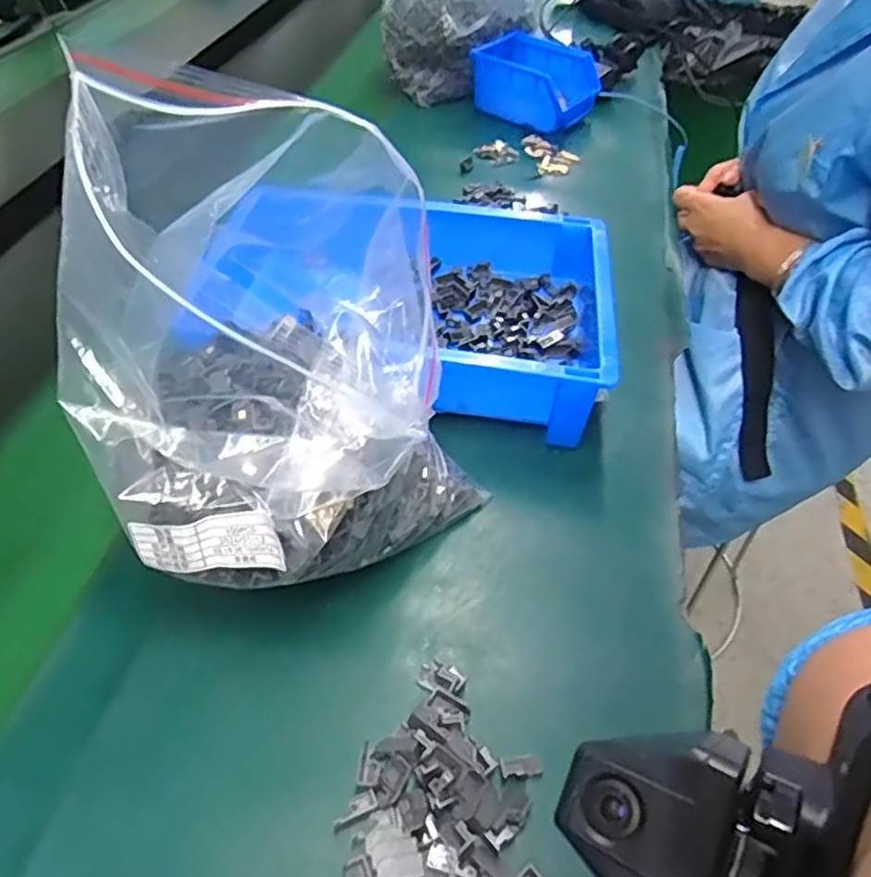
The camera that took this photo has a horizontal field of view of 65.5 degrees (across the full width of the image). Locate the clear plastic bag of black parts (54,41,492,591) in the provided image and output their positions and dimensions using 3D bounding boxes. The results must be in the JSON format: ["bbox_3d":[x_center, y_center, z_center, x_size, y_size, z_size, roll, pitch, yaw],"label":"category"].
[{"bbox_3d":[-0.092,-0.030,0.360,0.185,0.226,0.166,-33,56,-31],"label":"clear plastic bag of black parts"}]

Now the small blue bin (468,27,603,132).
[{"bbox_3d":[0.126,-0.463,0.874,0.149,0.064,0.107,29,53,23],"label":"small blue bin"}]

